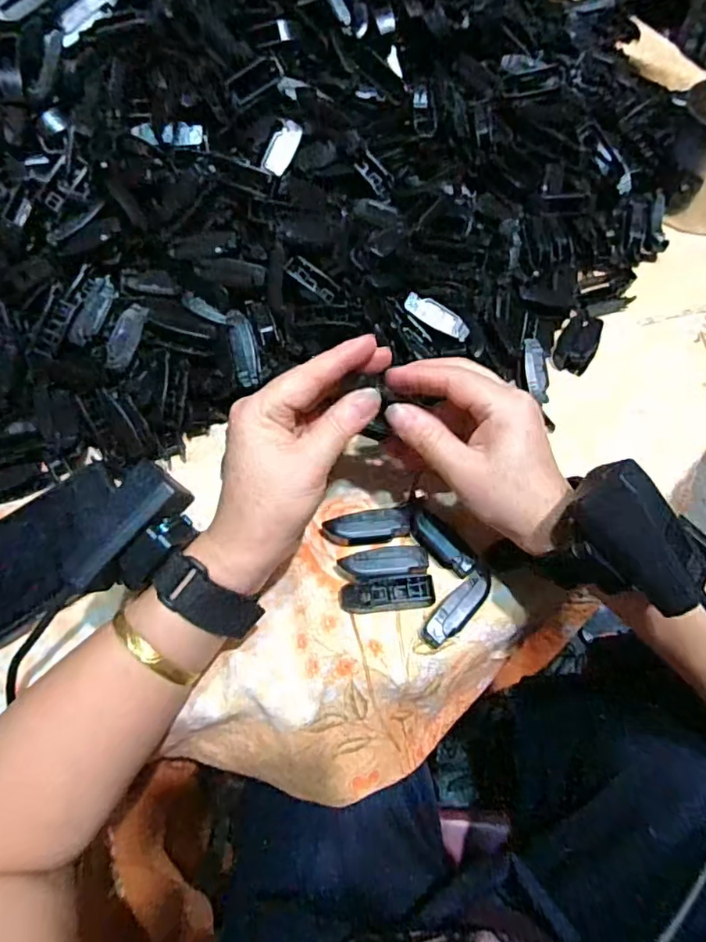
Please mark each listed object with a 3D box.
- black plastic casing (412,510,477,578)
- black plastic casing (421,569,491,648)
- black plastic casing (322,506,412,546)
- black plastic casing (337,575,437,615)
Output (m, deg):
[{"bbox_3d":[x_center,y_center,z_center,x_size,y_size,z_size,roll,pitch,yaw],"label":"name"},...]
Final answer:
[{"bbox_3d":[0.056,0.046,0.357,0.018,0.009,0.050,-40,67,-17],"label":"black plastic casing"},{"bbox_3d":[0.063,0.081,0.336,0.017,0.018,0.053,39,70,21],"label":"black plastic casing"},{"bbox_3d":[0.010,0.037,0.364,0.055,0.015,0.018,-10,62,-2],"label":"black plastic casing"},{"bbox_3d":[0.021,0.075,0.344,0.056,0.012,0.019,-7,62,0],"label":"black plastic casing"}]

